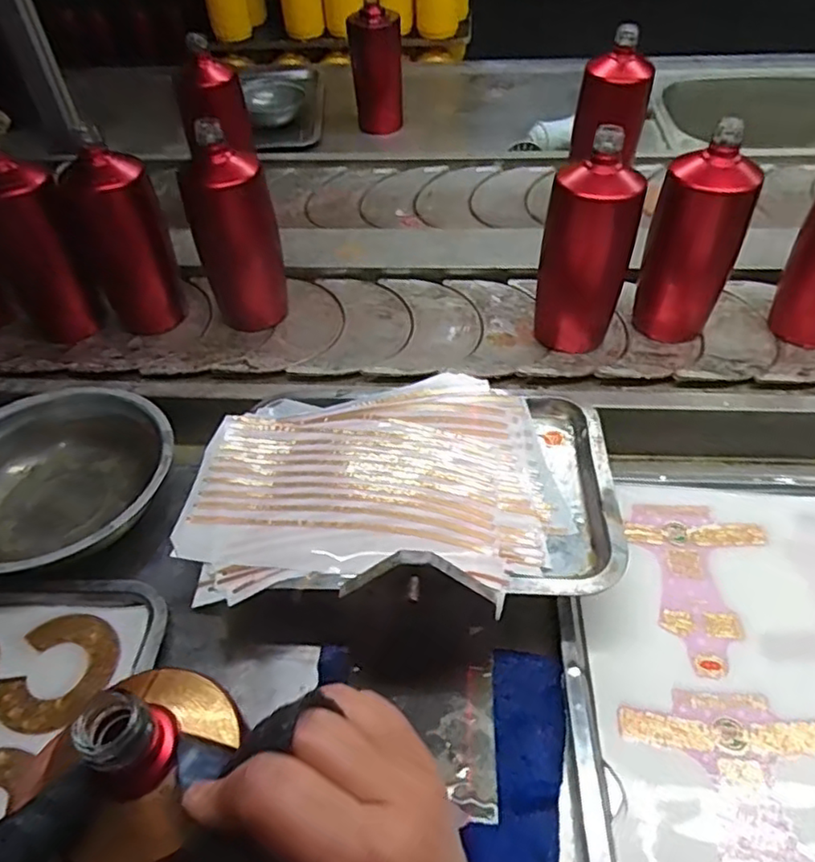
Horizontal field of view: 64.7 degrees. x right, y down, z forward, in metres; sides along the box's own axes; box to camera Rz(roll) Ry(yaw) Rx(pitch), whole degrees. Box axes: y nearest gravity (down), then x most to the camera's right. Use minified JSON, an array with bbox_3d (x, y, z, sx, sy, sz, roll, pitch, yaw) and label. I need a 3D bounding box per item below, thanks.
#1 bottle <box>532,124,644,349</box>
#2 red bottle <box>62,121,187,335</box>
[{"bbox_3d":[0.165,-0.168,0.607,0.063,0.187,0.075,-34,55,-24],"label":"bottle"},{"bbox_3d":[-0.280,-0.189,0.642,0.083,0.174,0.065,-23,52,-17],"label":"red bottle"}]

